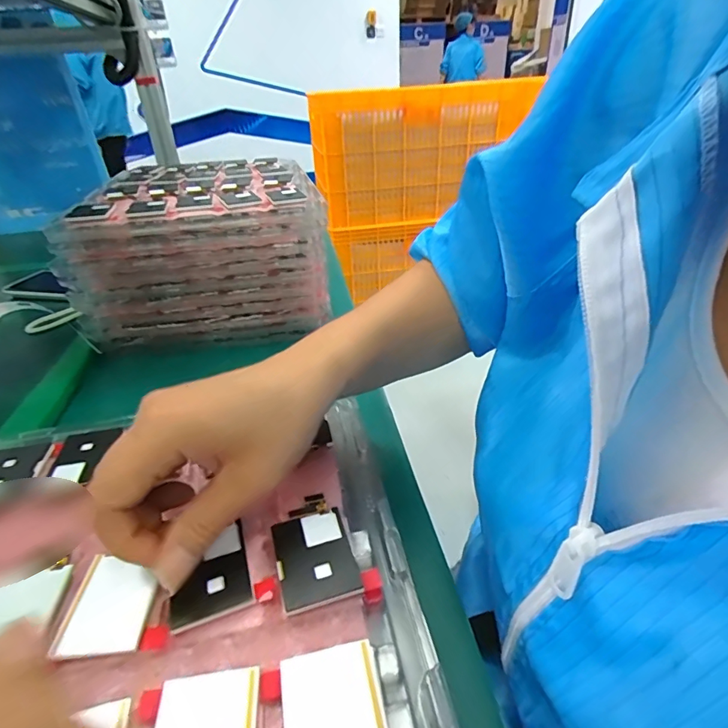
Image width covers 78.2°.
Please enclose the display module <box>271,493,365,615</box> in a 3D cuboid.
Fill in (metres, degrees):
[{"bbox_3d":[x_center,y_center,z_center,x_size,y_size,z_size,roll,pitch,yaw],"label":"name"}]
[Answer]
[{"bbox_3d":[-0.025,0.088,0.216,0.035,0.004,0.058,-12,32,-16],"label":"display module"}]

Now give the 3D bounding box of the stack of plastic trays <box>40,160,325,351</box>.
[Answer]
[{"bbox_3d":[-0.190,-0.163,0.579,0.269,0.150,0.284,-6,33,-5],"label":"stack of plastic trays"}]

